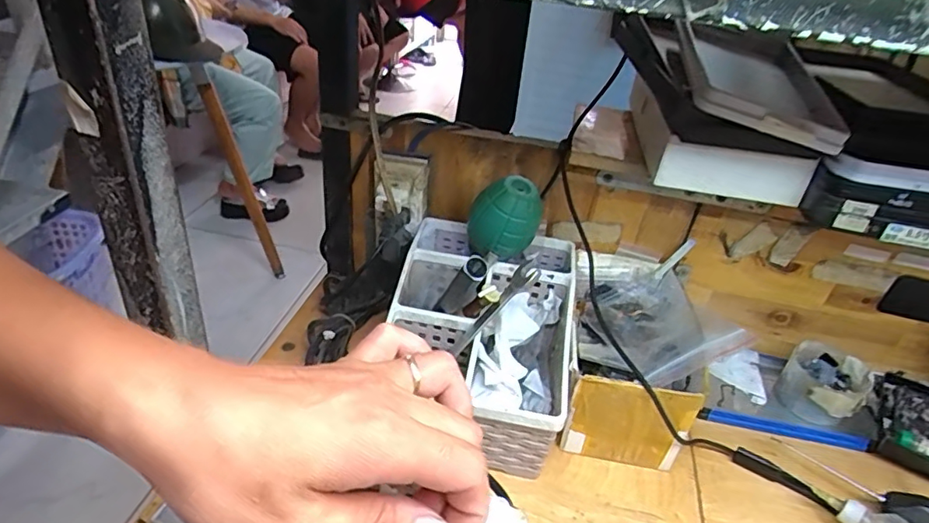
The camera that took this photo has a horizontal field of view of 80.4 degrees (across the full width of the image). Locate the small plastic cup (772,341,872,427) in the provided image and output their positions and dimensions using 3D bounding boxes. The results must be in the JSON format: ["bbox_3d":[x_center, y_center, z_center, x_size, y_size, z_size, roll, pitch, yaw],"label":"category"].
[{"bbox_3d":[0.337,0.117,0.518,0.060,0.050,0.063,5,33,-3],"label":"small plastic cup"}]

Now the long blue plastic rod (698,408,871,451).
[{"bbox_3d":[0.286,0.150,0.495,0.137,0.014,0.007,12,34,8],"label":"long blue plastic rod"}]

